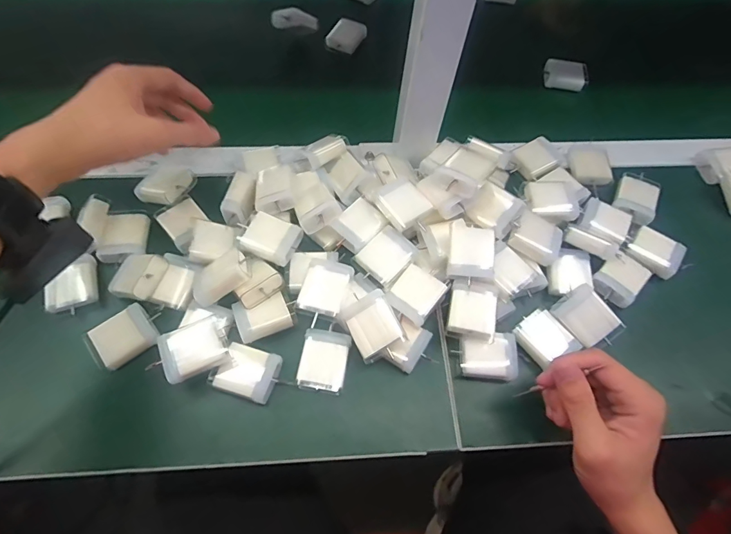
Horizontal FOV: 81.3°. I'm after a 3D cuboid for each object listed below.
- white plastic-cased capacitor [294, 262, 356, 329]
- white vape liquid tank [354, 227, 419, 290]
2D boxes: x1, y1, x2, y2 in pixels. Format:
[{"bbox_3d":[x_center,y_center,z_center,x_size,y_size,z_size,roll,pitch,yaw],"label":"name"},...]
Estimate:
[{"bbox_3d":[-0.037,0.021,0.383,0.039,0.018,0.053,17,61,7],"label":"white plastic-cased capacitor"},{"bbox_3d":[0.020,-0.009,0.404,0.049,0.022,0.043,-38,69,-22],"label":"white vape liquid tank"}]

